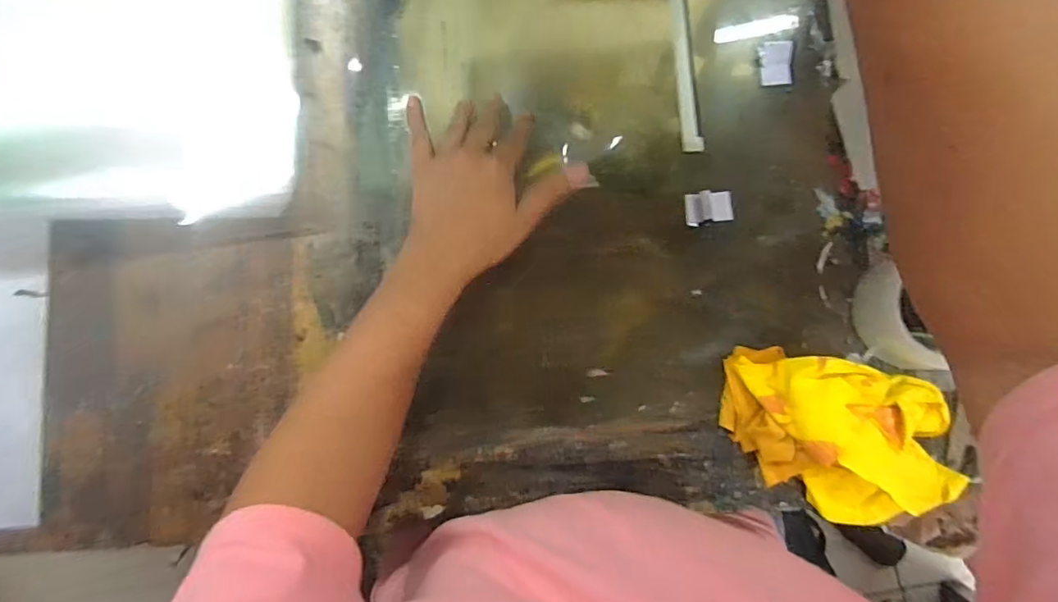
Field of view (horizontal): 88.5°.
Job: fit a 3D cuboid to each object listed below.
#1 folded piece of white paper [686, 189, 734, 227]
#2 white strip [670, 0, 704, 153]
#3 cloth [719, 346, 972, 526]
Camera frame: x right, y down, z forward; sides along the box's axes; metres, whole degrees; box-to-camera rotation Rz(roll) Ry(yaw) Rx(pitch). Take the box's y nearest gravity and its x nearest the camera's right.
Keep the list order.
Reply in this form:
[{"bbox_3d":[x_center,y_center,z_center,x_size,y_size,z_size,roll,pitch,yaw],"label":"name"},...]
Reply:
[{"bbox_3d":[0.164,-0.085,0.491,0.041,0.015,0.029,-8,83,0],"label":"folded piece of white paper"},{"bbox_3d":[0.147,-0.219,0.512,0.018,0.013,0.163,-3,83,1],"label":"white strip"},{"bbox_3d":[0.252,0.113,0.449,0.184,0.047,0.130,12,84,2],"label":"cloth"}]

